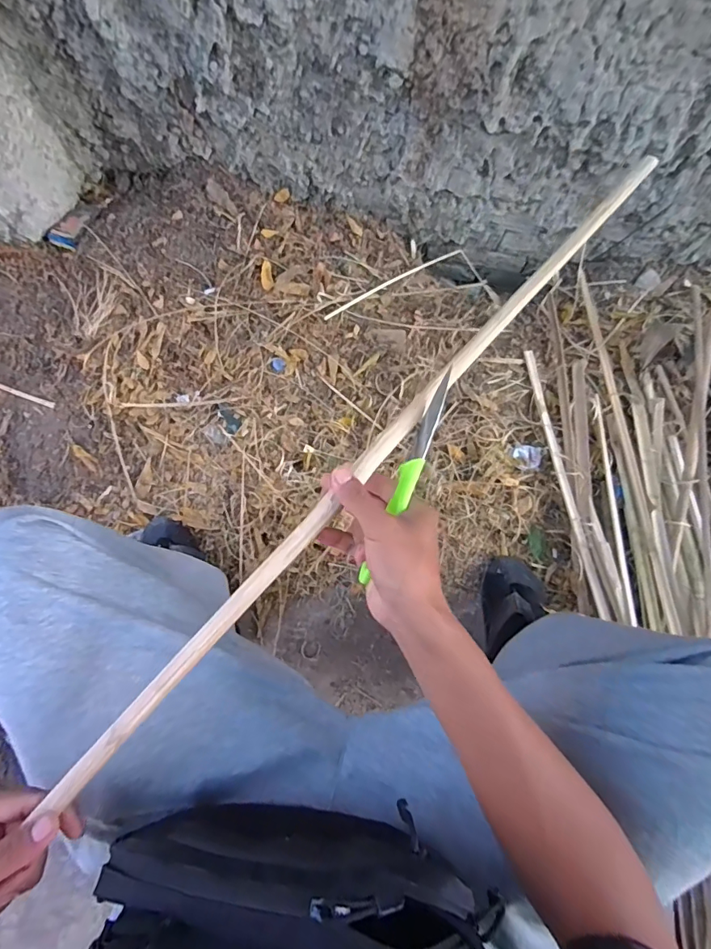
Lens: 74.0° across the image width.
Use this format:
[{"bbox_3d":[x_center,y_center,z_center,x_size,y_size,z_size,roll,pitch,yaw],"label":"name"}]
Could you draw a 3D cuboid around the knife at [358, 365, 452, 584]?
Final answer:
[{"bbox_3d":[0.044,0.002,0.394,0.017,0.016,0.187,23,85,6],"label":"knife"}]

